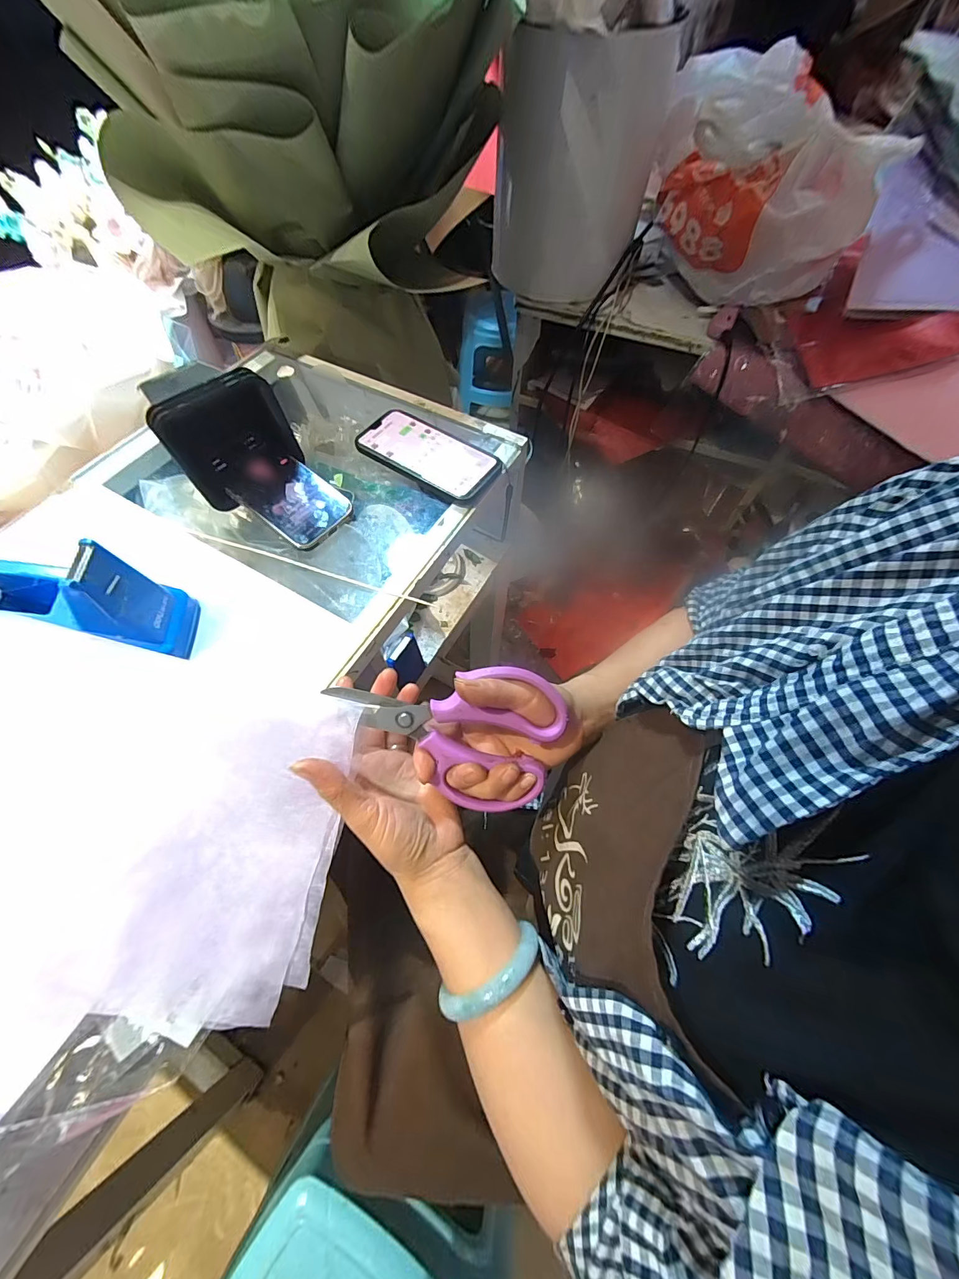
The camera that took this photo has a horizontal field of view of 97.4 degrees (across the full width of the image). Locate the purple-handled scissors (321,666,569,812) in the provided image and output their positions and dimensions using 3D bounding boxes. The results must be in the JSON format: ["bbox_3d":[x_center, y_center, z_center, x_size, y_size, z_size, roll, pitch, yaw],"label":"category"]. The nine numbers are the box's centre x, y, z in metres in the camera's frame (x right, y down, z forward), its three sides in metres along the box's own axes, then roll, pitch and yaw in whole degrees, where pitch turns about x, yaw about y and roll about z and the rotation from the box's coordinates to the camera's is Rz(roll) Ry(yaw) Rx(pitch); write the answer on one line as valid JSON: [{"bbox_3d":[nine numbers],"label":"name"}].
[{"bbox_3d":[-0.017,0.070,0.283,0.148,0.013,0.100,-5,99,-5],"label":"purple-handled scissors"}]

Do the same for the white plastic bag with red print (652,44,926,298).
[{"bbox_3d":[0.377,-0.614,0.577,0.259,0.196,0.197,9,63,2],"label":"white plastic bag with red print"}]

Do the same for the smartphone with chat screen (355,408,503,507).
[{"bbox_3d":[-0.056,-0.206,0.467,0.161,0.015,0.082,35,67,14],"label":"smartphone with chat screen"}]

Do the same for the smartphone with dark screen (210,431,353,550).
[{"bbox_3d":[-0.202,-0.152,0.426,0.146,0.008,0.075,36,69,8],"label":"smartphone with dark screen"}]

